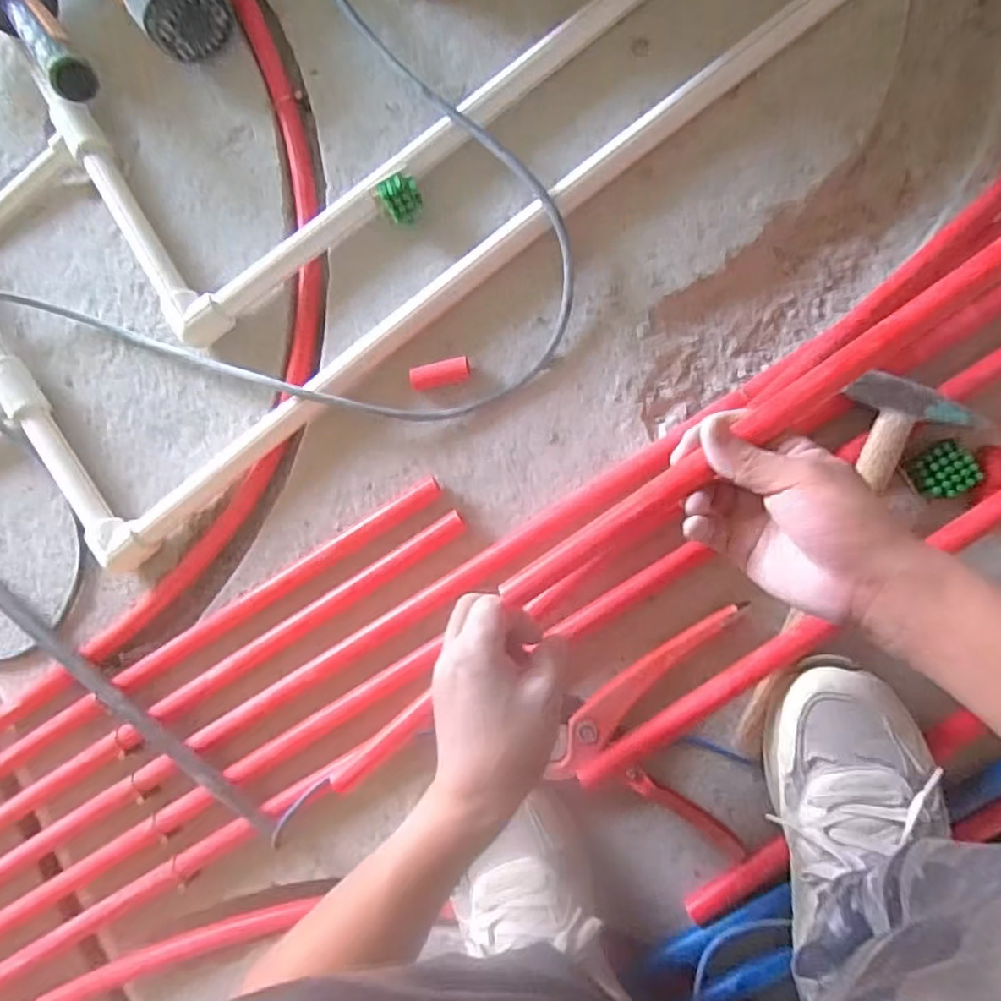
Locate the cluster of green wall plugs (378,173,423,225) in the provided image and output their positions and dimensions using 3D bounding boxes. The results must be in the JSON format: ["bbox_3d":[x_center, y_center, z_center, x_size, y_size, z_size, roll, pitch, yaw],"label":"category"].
[{"bbox_3d":[-0.086,-0.266,0.560,0.031,0.034,0.030,0,87,9],"label":"cluster of green wall plugs"}]

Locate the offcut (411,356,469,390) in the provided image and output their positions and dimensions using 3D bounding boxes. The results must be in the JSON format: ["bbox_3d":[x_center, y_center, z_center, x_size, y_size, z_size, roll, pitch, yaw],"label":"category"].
[{"bbox_3d":[-0.052,-0.110,0.563,0.050,0.024,0.019,-12,85,9],"label":"offcut"}]

